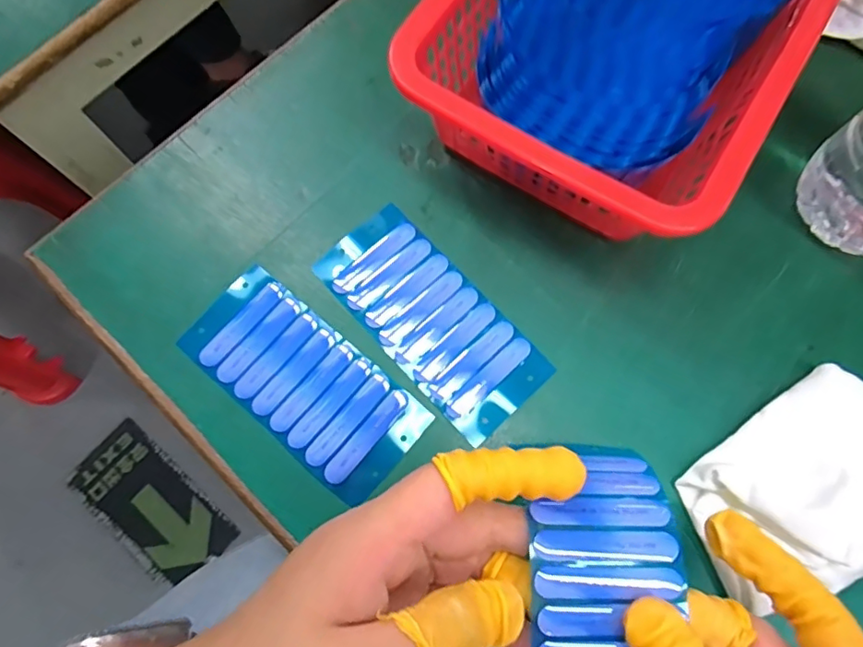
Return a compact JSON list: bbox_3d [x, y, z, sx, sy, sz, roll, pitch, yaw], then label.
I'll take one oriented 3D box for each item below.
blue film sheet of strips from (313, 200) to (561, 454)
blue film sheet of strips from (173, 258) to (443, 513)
[{"bbox_3d":[0.000,-0.003,0.272,0.052,0.004,0.118,-42,79,-10],"label":"blue film sheet of strips"},{"bbox_3d":[-0.060,0.026,0.262,0.117,0.008,0.054,39,79,10],"label":"blue film sheet of strips"}]

